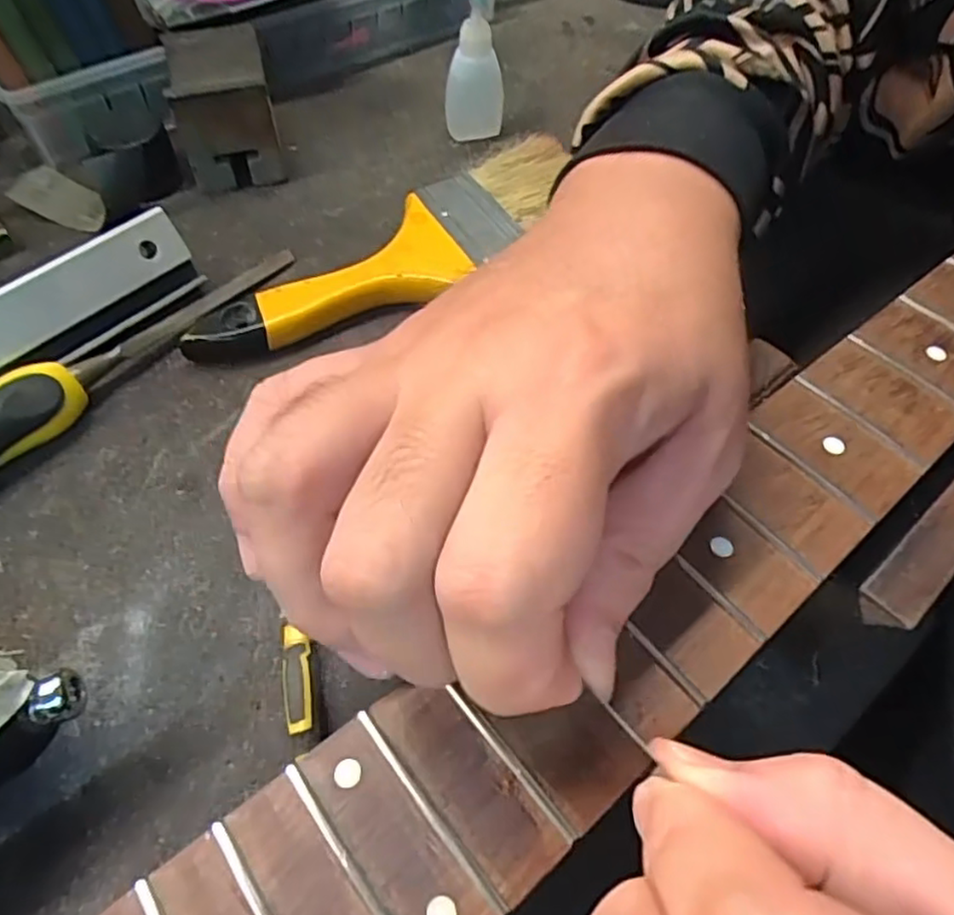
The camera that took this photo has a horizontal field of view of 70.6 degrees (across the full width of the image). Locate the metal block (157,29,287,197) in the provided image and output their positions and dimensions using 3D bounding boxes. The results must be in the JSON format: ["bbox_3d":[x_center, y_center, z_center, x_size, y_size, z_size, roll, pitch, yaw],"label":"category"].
[{"bbox_3d":[-0.139,-0.193,0.374,0.048,0.056,0.064,-13,57,-10],"label":"metal block"}]

